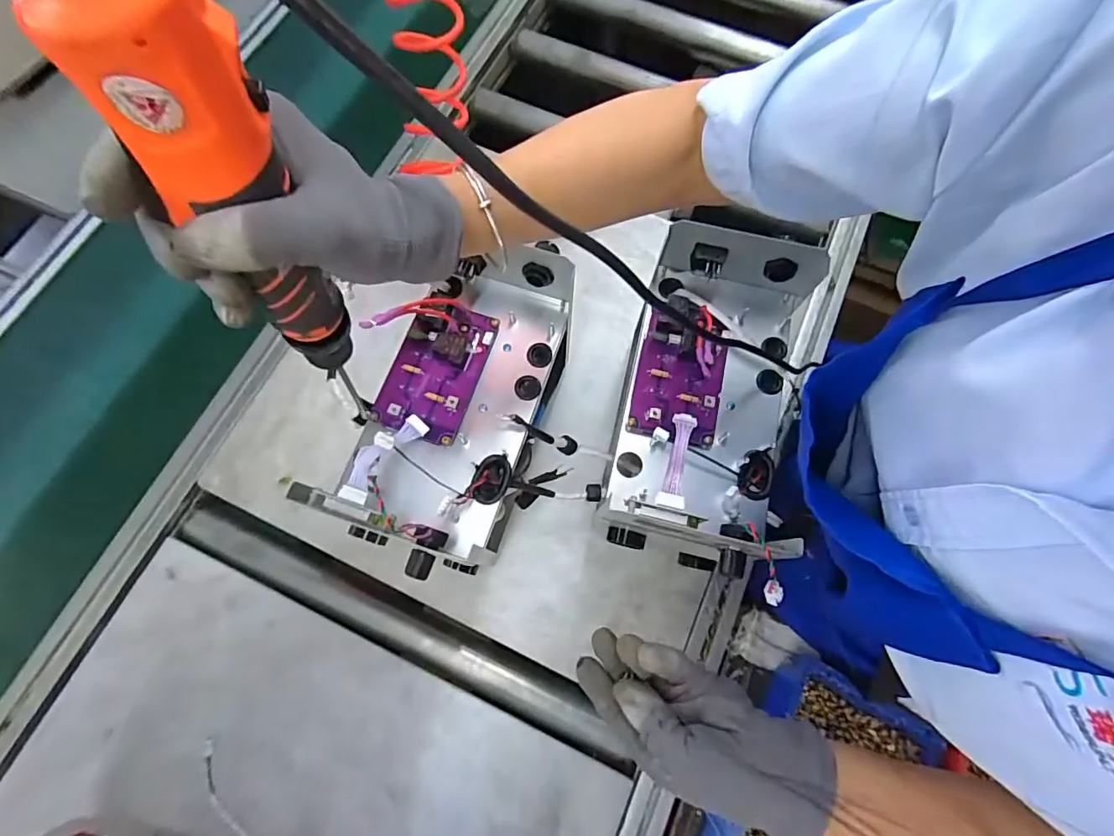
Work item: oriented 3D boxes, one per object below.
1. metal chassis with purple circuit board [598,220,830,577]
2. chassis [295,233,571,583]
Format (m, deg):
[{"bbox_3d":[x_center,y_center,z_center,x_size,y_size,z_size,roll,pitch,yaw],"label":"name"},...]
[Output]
[{"bbox_3d":[0.149,-0.024,0.479,0.159,0.088,0.296,11,73,2],"label":"metal chassis with purple circuit board"},{"bbox_3d":[-0.089,-0.015,0.488,0.168,0.112,0.272,16,73,3],"label":"chassis"}]

